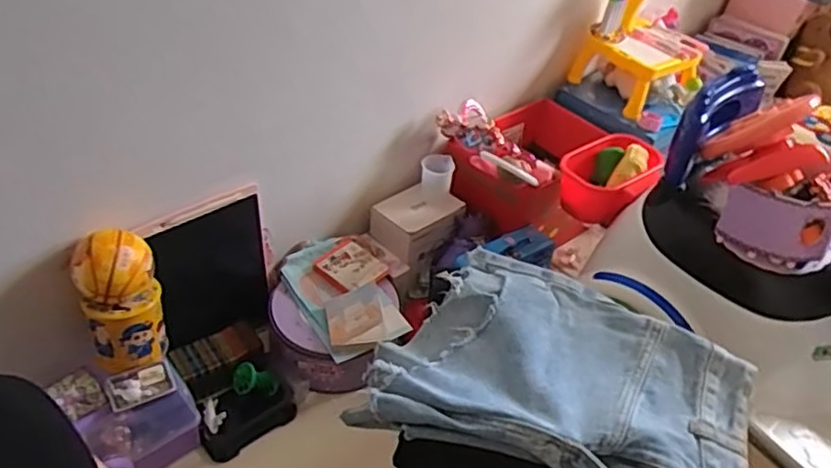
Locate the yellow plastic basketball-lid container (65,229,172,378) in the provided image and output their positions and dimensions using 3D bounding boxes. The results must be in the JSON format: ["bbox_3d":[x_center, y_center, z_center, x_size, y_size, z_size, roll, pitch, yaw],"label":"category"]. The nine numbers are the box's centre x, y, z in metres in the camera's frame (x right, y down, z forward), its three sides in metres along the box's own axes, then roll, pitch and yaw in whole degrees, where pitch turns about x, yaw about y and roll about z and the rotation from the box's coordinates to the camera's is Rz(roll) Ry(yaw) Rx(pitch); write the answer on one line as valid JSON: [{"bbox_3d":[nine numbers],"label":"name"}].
[{"bbox_3d":[-0.367,0.084,0.812,0.090,0.173,0.076,-17,46,-25],"label":"yellow plastic basketball-lid container"}]

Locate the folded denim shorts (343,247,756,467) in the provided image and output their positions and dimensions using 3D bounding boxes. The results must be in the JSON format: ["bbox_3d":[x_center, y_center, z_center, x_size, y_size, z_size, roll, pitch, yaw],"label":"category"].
[{"bbox_3d":[0.150,0.148,0.654,0.346,0.058,0.245,21,43,16],"label":"folded denim shorts"}]

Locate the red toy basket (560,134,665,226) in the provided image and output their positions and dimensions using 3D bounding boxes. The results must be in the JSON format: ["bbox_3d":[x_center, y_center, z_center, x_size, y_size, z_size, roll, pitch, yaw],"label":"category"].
[{"bbox_3d":[0.319,-0.091,1.072,0.139,0.095,0.155,25,44,20],"label":"red toy basket"}]

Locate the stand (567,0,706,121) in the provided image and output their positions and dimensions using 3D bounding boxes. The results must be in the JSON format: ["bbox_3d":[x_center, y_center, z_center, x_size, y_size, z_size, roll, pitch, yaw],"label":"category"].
[{"bbox_3d":[0.451,-0.404,1.242,0.178,0.280,0.186,-28,51,-34],"label":"stand"}]

